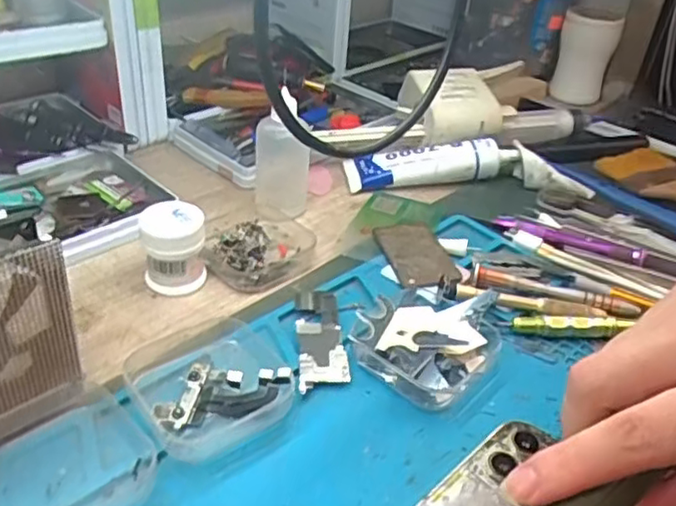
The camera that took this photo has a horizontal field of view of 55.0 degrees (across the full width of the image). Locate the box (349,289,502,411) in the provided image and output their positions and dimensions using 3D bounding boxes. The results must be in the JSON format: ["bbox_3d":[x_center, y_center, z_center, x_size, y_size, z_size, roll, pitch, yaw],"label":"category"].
[{"bbox_3d":[0.046,0.040,0.330,0.063,0.020,0.073,27,40,25],"label":"box"}]

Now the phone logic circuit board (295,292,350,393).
[{"bbox_3d":[-0.009,0.043,0.333,0.024,0.004,0.069,2,36,-8],"label":"phone logic circuit board"}]

